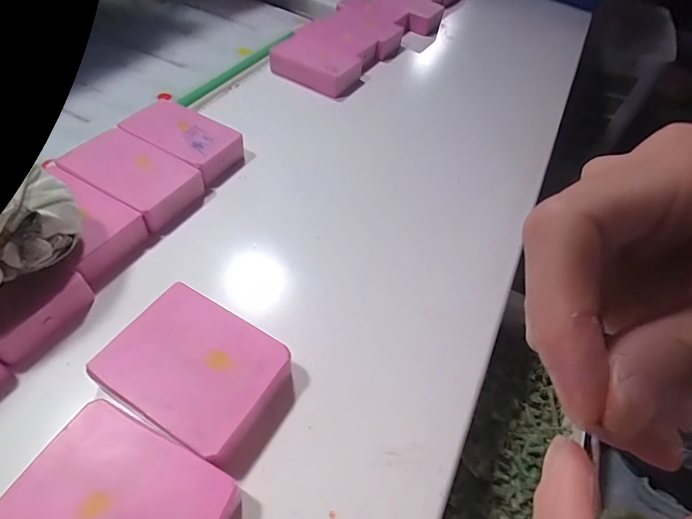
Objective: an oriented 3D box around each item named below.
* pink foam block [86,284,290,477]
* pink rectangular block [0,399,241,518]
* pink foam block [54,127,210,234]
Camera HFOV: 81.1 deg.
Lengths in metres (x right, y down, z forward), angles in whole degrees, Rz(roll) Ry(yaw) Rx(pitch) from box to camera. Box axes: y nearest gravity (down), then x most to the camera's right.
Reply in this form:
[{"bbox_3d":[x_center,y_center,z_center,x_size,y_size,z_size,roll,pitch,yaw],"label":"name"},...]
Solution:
[{"bbox_3d":[-0.062,0.050,0.177,0.074,0.024,0.053,27,54,13],"label":"pink foam block"},{"bbox_3d":[-0.079,0.090,0.142,0.069,0.023,0.053,24,53,11],"label":"pink rectangular block"},{"bbox_3d":[-0.127,-0.050,0.242,0.070,0.020,0.045,27,54,13],"label":"pink foam block"}]

